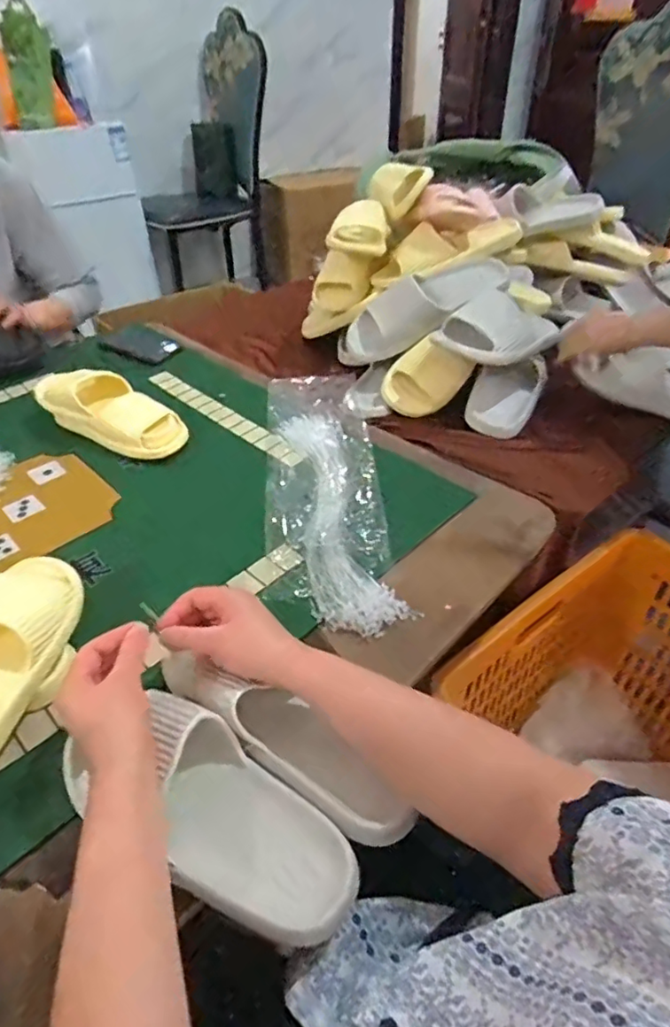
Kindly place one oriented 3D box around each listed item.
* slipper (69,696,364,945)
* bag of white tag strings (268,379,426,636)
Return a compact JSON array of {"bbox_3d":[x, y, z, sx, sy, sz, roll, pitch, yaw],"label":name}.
[{"bbox_3d":[-0.097,0.229,0.445,0.245,0.074,0.099,31,48,22],"label":"slipper"},{"bbox_3d":[-0.019,-0.063,0.781,0.150,0.020,0.536,-4,40,-5],"label":"bag of white tag strings"}]

